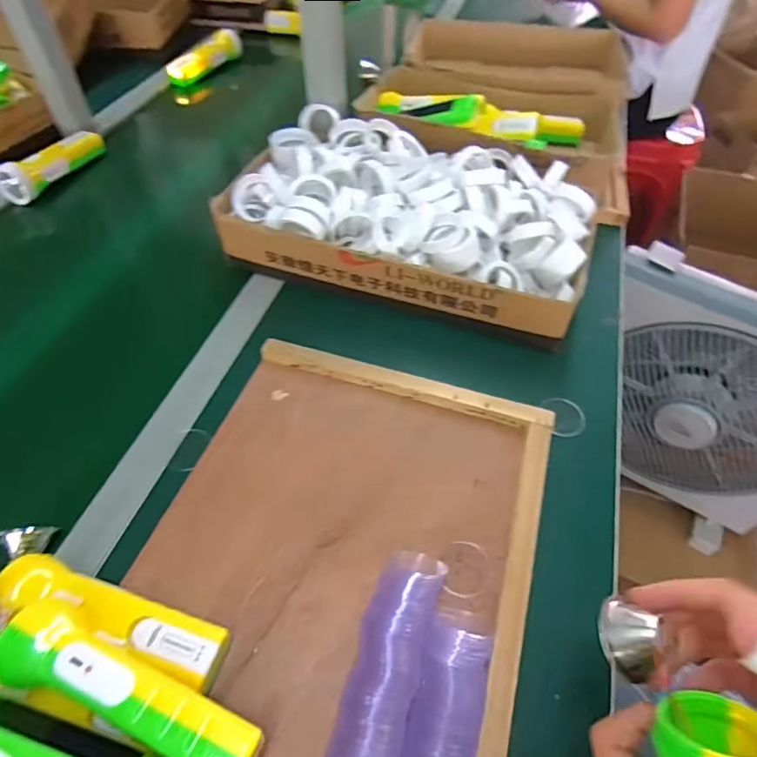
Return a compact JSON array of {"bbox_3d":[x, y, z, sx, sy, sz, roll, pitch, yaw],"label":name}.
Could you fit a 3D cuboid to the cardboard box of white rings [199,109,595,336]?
[{"bbox_3d":[0.042,-0.203,0.612,0.413,0.086,0.239,17,54,12],"label":"cardboard box of white rings"}]

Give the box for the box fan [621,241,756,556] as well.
[{"bbox_3d":[0.476,0.045,0.765,0.356,0.394,0.104,34,59,23],"label":"box fan"}]

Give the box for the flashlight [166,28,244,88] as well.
[{"bbox_3d":[-0.335,-0.631,1.010,0.057,0.040,0.192,22,55,16],"label":"flashlight"}]

